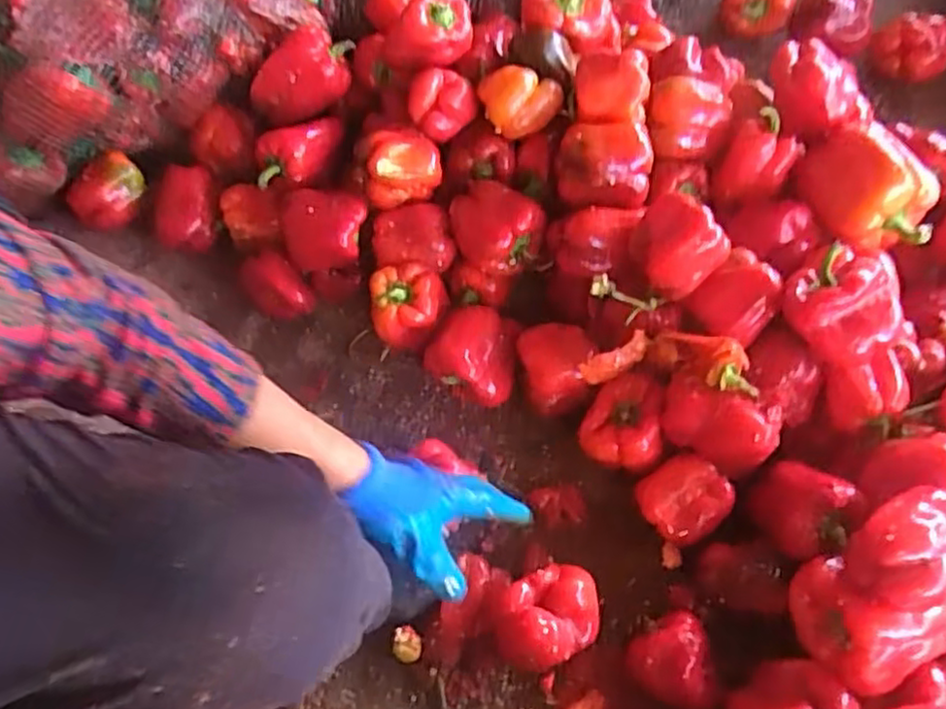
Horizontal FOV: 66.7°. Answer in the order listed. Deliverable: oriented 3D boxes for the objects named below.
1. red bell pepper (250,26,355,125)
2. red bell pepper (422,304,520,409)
[{"bbox_3d":[-0.201,-0.335,0.871,0.083,0.129,0.074,44,28,-19],"label":"red bell pepper"},{"bbox_3d":[0.006,-0.006,0.782,0.089,0.078,0.087,20,64,10],"label":"red bell pepper"}]

